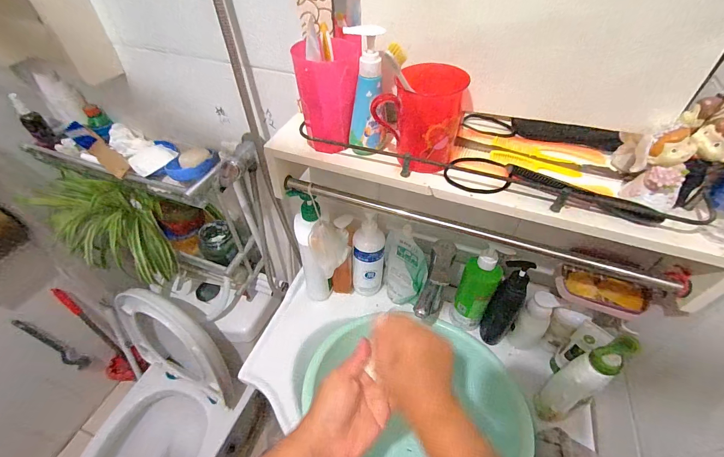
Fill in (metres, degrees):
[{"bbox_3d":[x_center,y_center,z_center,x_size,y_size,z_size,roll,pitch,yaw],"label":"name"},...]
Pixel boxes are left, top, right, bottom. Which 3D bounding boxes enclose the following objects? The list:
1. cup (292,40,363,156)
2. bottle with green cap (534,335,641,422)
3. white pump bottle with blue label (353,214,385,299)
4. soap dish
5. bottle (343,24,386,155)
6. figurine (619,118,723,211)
[{"bbox_3d":[-0.042,-0.180,0.447,0.077,0.147,0.095,1,47,0],"label":"cup"},{"bbox_3d":[0.322,0.227,0.489,0.060,0.206,0.052,-21,50,-19],"label":"bottle with green cap"},{"bbox_3d":[0.013,0.059,0.669,0.064,0.203,0.056,1,47,0],"label":"white pump bottle with blue label"},{"bbox_3d":[0.367,0.098,0.506,0.123,0.022,0.069,19,49,16],"label":"soap dish"},{"bbox_3d":[0.005,-0.162,0.416,0.043,0.159,0.034,12,48,11],"label":"bottle"},{"bbox_3d":[0.350,-0.074,0.358,0.078,0.097,0.050,-6,47,-6],"label":"figurine"}]

